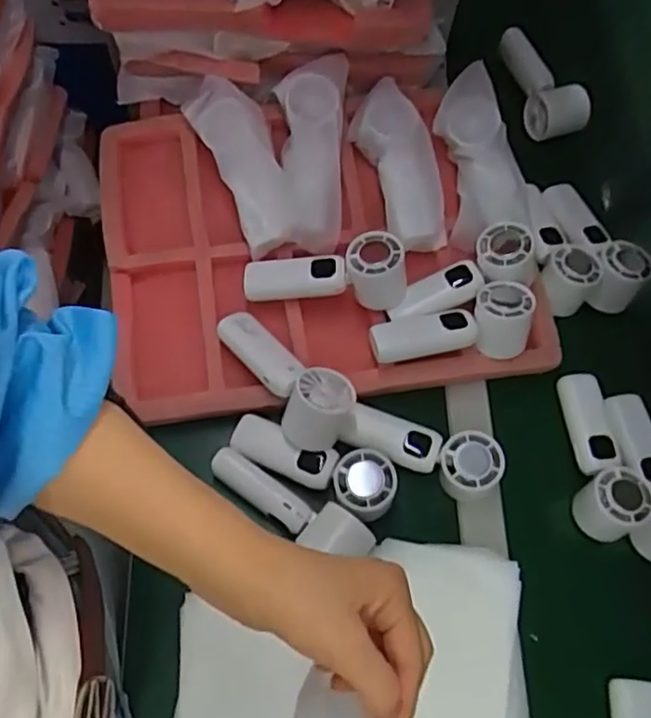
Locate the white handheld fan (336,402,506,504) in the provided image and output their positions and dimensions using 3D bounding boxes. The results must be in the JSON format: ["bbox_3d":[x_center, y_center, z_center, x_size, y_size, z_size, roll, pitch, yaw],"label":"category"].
[{"bbox_3d":[0.089,0.081,0.585,0.142,0.055,0.048,23,69,6],"label":"white handheld fan"}]

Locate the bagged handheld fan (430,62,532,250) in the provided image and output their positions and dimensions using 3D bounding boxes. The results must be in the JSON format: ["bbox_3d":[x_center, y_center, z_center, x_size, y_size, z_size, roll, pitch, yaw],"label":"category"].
[{"bbox_3d":[0.162,-0.211,0.673,0.074,0.038,0.183,-7,84,-6],"label":"bagged handheld fan"}]

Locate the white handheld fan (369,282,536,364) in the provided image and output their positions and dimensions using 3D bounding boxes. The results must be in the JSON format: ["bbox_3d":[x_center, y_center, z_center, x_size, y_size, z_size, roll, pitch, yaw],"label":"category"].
[{"bbox_3d":[0.119,-0.033,0.607,0.151,0.047,0.063,-3,68,-4],"label":"white handheld fan"}]

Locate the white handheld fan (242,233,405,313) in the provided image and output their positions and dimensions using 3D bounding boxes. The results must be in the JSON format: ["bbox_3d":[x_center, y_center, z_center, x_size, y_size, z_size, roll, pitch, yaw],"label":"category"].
[{"bbox_3d":[-0.001,-0.082,0.617,0.154,0.047,0.055,-2,68,10],"label":"white handheld fan"}]

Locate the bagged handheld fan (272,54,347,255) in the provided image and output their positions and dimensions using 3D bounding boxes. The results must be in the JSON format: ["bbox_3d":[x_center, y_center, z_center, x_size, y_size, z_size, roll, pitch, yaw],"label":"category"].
[{"bbox_3d":[-0.013,-0.213,0.651,0.067,0.049,0.201,1,82,-3],"label":"bagged handheld fan"}]

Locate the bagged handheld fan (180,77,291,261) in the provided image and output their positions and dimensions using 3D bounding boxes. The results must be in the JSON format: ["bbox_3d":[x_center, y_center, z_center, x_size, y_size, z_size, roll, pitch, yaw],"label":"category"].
[{"bbox_3d":[-0.085,-0.201,0.656,0.070,0.043,0.189,-18,70,-10],"label":"bagged handheld fan"}]

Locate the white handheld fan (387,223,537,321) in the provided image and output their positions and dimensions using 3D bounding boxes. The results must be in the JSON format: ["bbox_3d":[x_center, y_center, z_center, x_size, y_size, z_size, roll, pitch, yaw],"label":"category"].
[{"bbox_3d":[0.131,-0.079,0.623,0.148,0.043,0.056,-25,71,7],"label":"white handheld fan"}]

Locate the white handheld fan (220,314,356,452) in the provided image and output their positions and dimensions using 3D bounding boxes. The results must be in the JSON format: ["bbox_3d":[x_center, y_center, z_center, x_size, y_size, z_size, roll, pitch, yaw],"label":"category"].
[{"bbox_3d":[-0.044,0.016,0.575,0.149,0.051,0.067,35,70,10],"label":"white handheld fan"}]

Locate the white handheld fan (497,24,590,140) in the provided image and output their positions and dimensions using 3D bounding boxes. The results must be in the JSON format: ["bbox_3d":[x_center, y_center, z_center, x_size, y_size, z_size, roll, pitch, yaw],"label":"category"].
[{"bbox_3d":[0.259,-0.346,0.786,0.058,0.046,0.161,-16,70,-9],"label":"white handheld fan"}]

